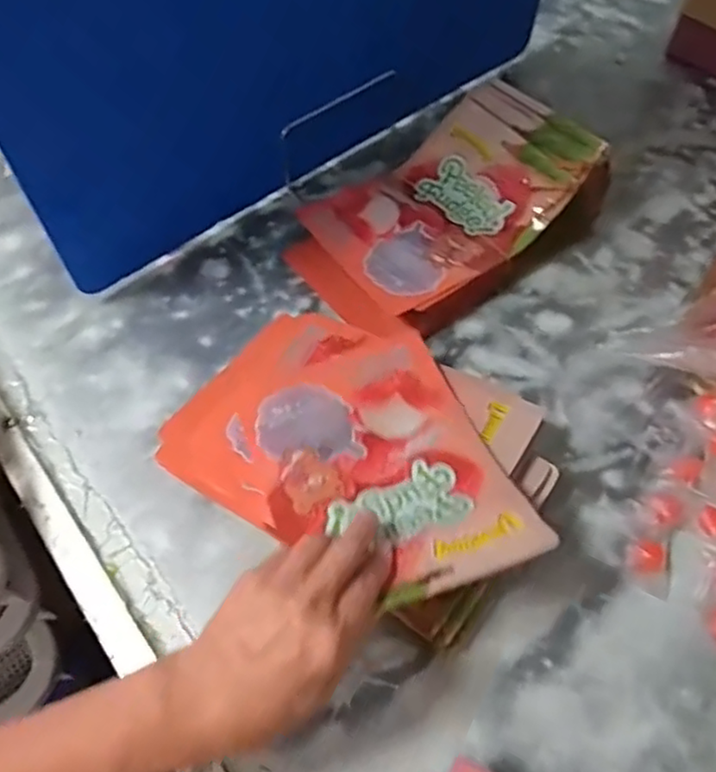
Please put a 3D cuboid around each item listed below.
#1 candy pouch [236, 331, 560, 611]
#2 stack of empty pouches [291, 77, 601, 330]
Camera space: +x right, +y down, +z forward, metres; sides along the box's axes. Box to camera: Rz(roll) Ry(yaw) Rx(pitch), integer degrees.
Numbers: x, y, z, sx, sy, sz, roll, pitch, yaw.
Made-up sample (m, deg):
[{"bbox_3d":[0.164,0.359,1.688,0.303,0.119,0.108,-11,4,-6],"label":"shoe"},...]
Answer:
[{"bbox_3d":[0.013,0.049,0.449,0.155,0.054,0.211,-20,58,-10],"label":"candy pouch"},{"bbox_3d":[0.077,-0.165,0.606,0.266,0.083,0.166,-34,62,-18],"label":"stack of empty pouches"}]

